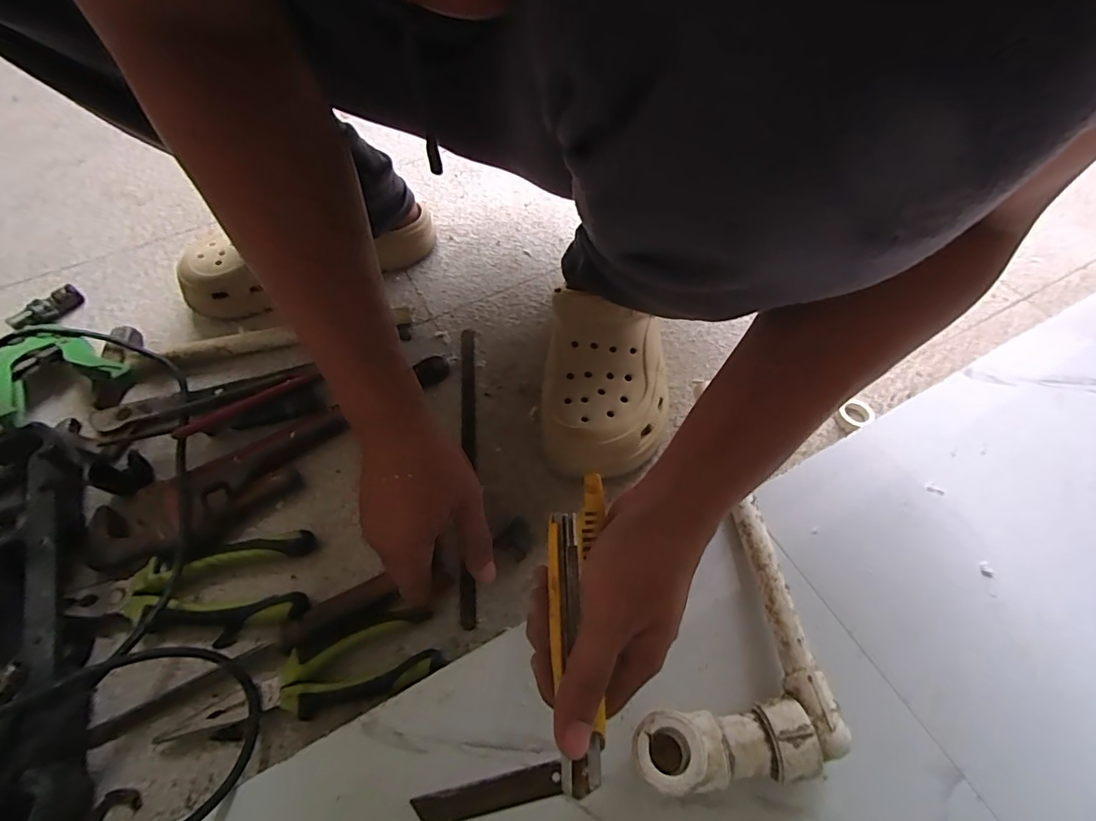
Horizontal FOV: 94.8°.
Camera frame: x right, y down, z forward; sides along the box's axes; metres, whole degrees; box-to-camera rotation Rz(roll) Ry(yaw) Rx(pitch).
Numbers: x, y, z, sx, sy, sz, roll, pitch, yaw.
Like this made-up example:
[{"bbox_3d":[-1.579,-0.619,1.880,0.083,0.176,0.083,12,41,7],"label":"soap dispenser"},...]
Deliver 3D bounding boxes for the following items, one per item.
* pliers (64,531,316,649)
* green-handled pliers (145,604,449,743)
[{"bbox_3d":[-0.278,0.146,0.394,0.174,0.033,0.073,-11,59,-5],"label":"pliers"},{"bbox_3d":[-0.174,0.191,0.364,0.182,0.017,0.057,-13,60,-7],"label":"green-handled pliers"}]

